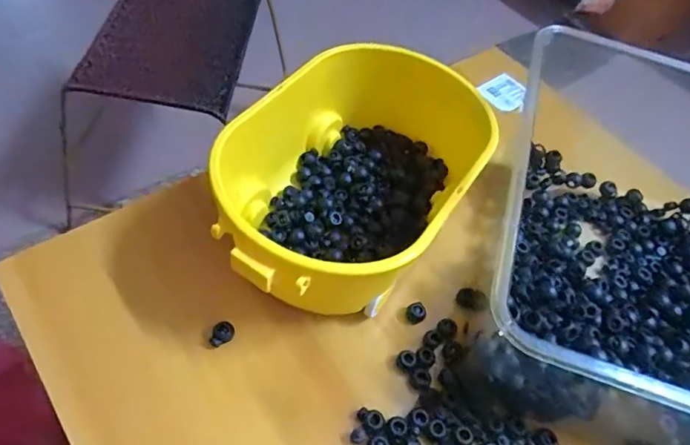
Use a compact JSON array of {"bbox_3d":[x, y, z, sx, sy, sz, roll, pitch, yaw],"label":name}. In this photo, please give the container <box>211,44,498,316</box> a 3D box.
[{"bbox_3d":[0.008,-0.033,0.403,0.176,0.113,0.249,32,63,14],"label":"container"}]

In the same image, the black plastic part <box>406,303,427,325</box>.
[{"bbox_3d":[0.058,0.074,0.399,0.014,0.009,0.015,-25,59,-19],"label":"black plastic part"}]

